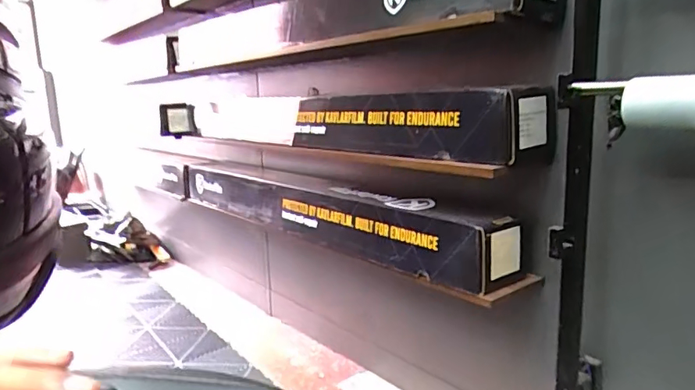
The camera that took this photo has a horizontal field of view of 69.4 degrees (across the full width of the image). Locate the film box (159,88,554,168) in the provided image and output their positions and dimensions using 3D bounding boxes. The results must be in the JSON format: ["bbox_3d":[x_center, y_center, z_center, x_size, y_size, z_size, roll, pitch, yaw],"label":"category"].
[{"bbox_3d":[-0.197,-0.245,1.680,0.150,0.151,1.818,-11,14,-40],"label":"film box"}]

